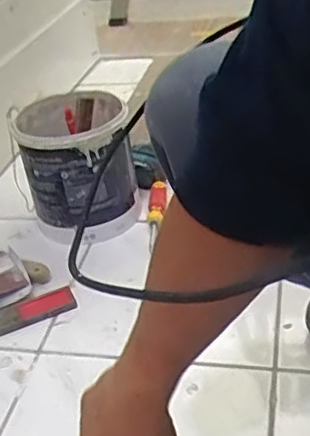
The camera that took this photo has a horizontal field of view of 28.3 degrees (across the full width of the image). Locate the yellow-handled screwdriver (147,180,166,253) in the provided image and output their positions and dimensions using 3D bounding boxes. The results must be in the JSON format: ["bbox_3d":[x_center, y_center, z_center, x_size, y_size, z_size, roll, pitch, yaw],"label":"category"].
[{"bbox_3d":[0.001,-0.001,1.041,0.025,0.026,0.175,-3,41,7],"label":"yellow-handled screwdriver"}]

